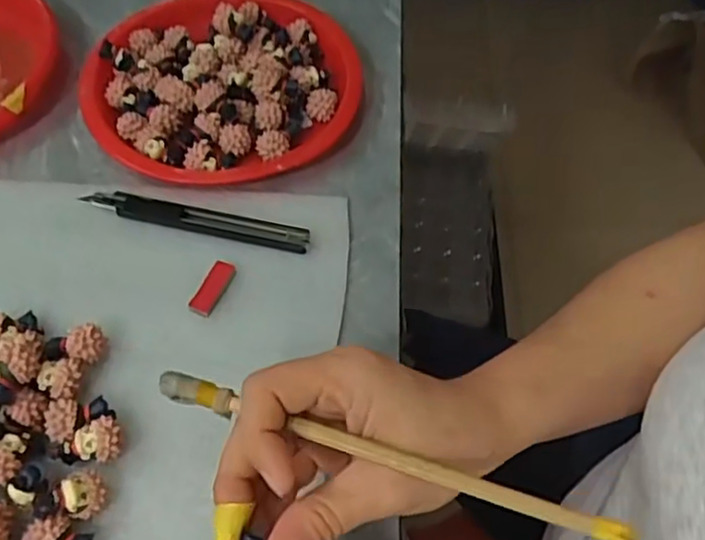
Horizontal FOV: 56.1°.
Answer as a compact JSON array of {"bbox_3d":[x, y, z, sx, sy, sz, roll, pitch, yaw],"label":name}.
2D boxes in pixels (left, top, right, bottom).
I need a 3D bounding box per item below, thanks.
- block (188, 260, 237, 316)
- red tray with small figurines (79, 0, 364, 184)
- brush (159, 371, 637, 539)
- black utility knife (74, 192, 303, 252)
[{"bbox_3d":[-0.078,0.010,0.369,0.013,0.006,0.034,17,59,10],"label":"block"},{"bbox_3d":[-0.087,-0.131,0.443,0.177,0.031,0.174,-8,58,-6],"label":"red tray with small figurines"},{"bbox_3d":[0.012,0.068,0.244,0.179,0.005,0.009,17,59,8],"label":"brush"},{"bbox_3d":[-0.092,-0.029,0.391,0.135,0.008,0.017,12,58,6],"label":"black utility knife"}]

